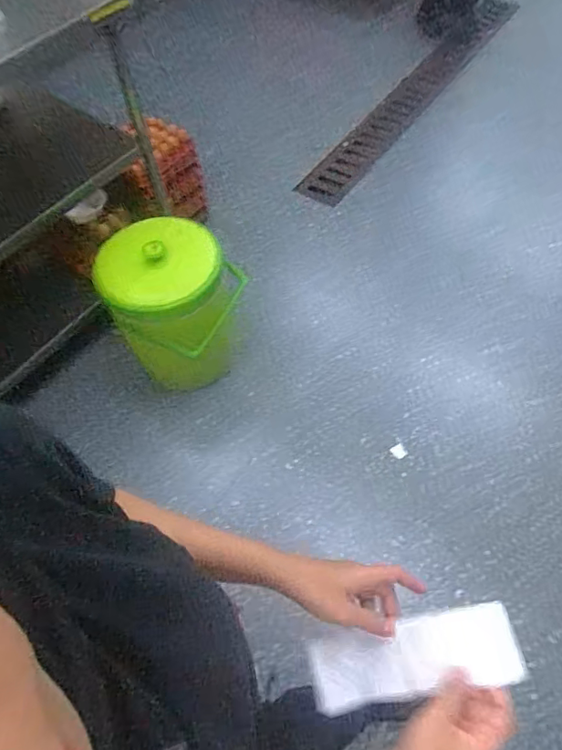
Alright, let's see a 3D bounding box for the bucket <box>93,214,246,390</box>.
[{"bbox_3d":[-0.300,-0.196,1.557,0.353,0.518,0.333,-1,58,2],"label":"bucket"}]

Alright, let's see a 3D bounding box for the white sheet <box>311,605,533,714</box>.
[{"bbox_3d":[0.123,0.267,0.483,0.189,0.012,0.063,-17,62,7],"label":"white sheet"}]

